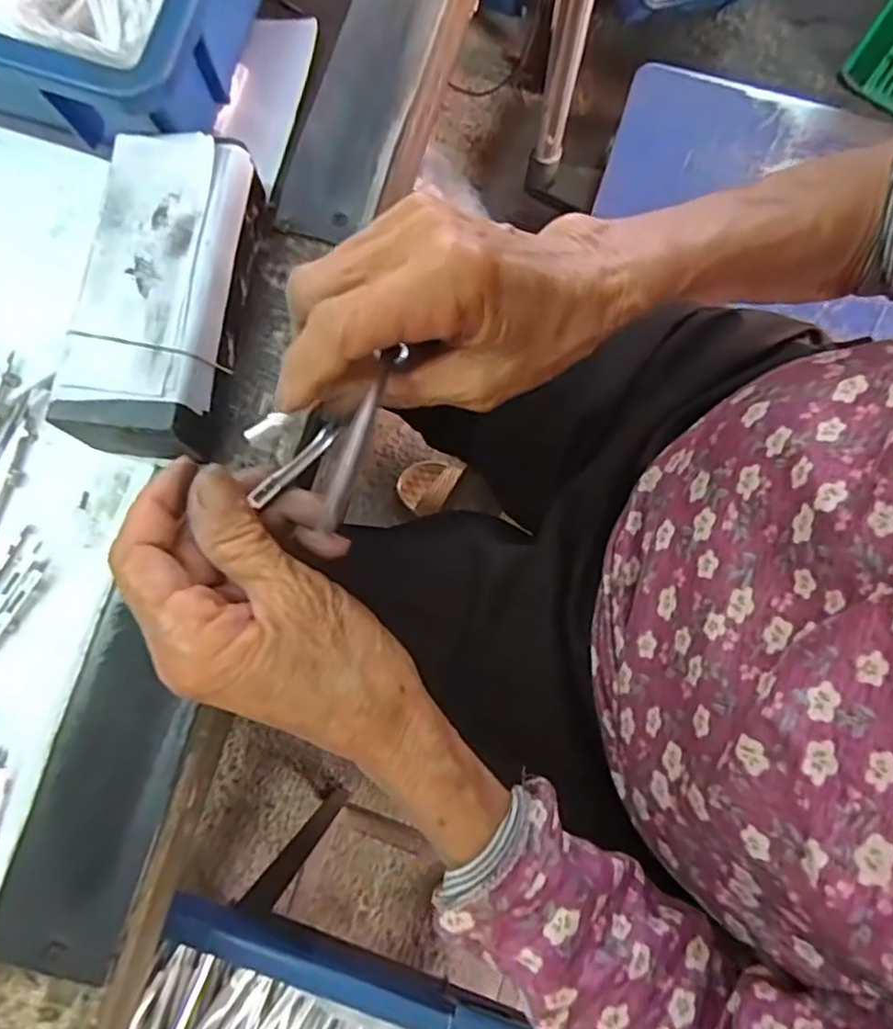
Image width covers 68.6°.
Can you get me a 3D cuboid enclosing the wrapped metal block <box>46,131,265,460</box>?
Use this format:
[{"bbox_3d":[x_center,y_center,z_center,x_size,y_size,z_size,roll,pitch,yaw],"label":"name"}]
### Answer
[{"bbox_3d":[-0.133,-0.101,0.317,0.063,0.045,0.153,6,78,1],"label":"wrapped metal block"}]

